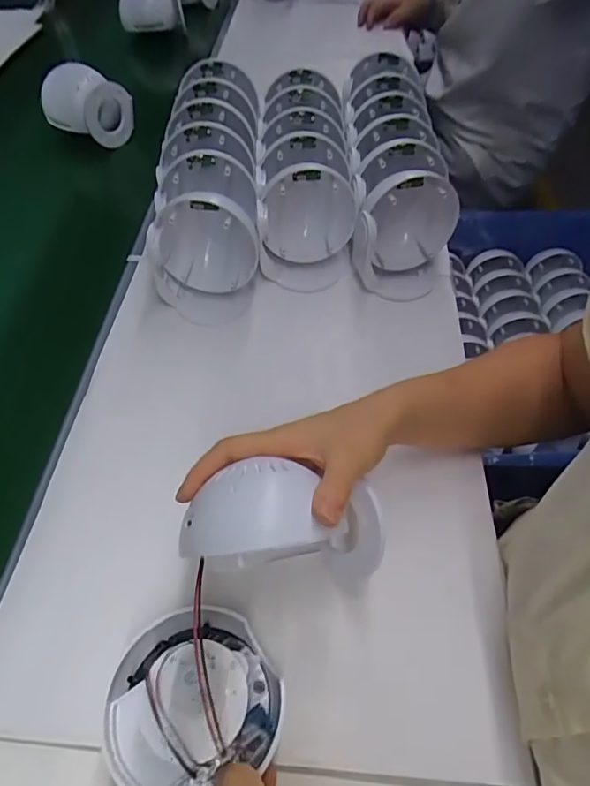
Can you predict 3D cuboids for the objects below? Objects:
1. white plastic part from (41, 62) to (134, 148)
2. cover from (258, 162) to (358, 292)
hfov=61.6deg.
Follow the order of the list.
[{"bbox_3d":[-0.308,-0.430,0.726,0.120,0.088,0.074,15,55,11],"label":"white plastic part"},{"bbox_3d":[0.013,-0.177,0.539,0.101,0.114,0.065,6,54,5],"label":"cover"}]

